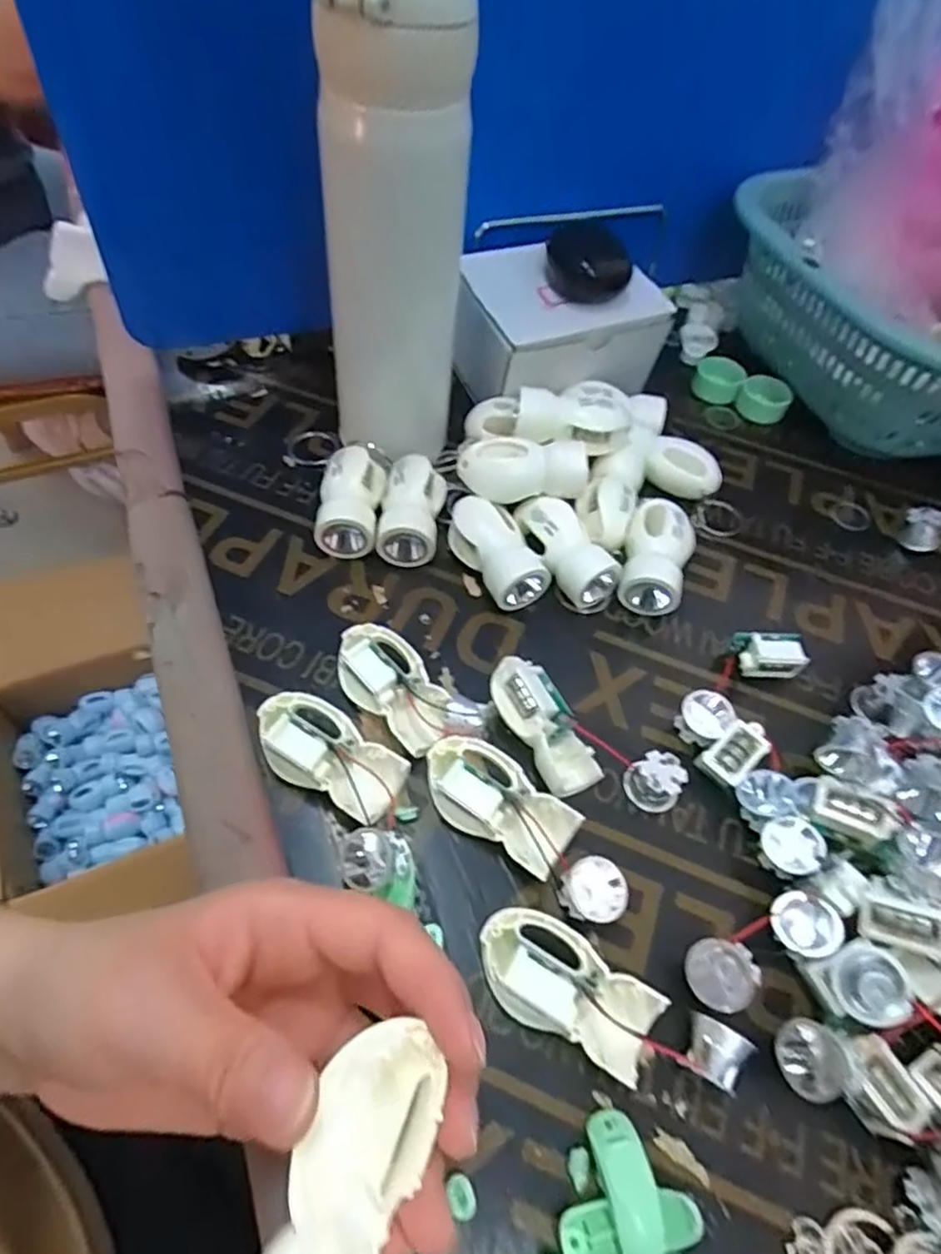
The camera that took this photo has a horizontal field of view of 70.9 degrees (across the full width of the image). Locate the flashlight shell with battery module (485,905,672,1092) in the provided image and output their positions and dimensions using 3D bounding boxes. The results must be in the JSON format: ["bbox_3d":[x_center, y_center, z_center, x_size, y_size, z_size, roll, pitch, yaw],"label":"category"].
[{"bbox_3d":[0.034,0.127,0.236,0.066,0.018,0.033,33,63,6],"label":"flashlight shell with battery module"}]

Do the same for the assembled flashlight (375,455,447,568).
[{"bbox_3d":[-0.031,-0.063,0.356,0.029,0.028,0.056,8,54,-1],"label":"assembled flashlight"}]

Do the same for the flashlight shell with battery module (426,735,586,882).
[{"bbox_3d":[0.012,0.071,0.272,0.064,0.024,0.034,34,58,17],"label":"flashlight shell with battery module"}]

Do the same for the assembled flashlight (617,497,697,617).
[{"bbox_3d":[0.099,-0.037,0.354,0.034,0.031,0.060,19,55,7],"label":"assembled flashlight"}]

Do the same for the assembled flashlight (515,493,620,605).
[{"bbox_3d":[0.049,-0.041,0.349,0.028,0.034,0.062,-30,63,-24],"label":"assembled flashlight"}]

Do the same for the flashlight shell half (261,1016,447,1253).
[{"bbox_3d":[-0.027,0.127,0.152,0.027,0.021,0.062,19,60,12],"label":"flashlight shell half"}]

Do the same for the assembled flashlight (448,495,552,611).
[{"bbox_3d":[0.012,-0.040,0.347,0.030,0.026,0.064,-23,60,-21],"label":"assembled flashlight"}]

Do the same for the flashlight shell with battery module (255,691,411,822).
[{"bbox_3d":[-0.059,0.051,0.277,0.063,0.023,0.035,29,57,14],"label":"flashlight shell with battery module"}]

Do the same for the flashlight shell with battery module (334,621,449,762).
[{"bbox_3d":[-0.033,0.027,0.299,0.066,0.025,0.035,41,60,21],"label":"flashlight shell with battery module"}]

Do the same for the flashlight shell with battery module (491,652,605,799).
[{"bbox_3d":[0.032,0.042,0.290,0.028,0.018,0.066,-28,76,-16],"label":"flashlight shell with battery module"}]

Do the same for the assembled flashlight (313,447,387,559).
[{"bbox_3d":[-0.063,-0.067,0.355,0.030,0.026,0.058,6,54,-2],"label":"assembled flashlight"}]

